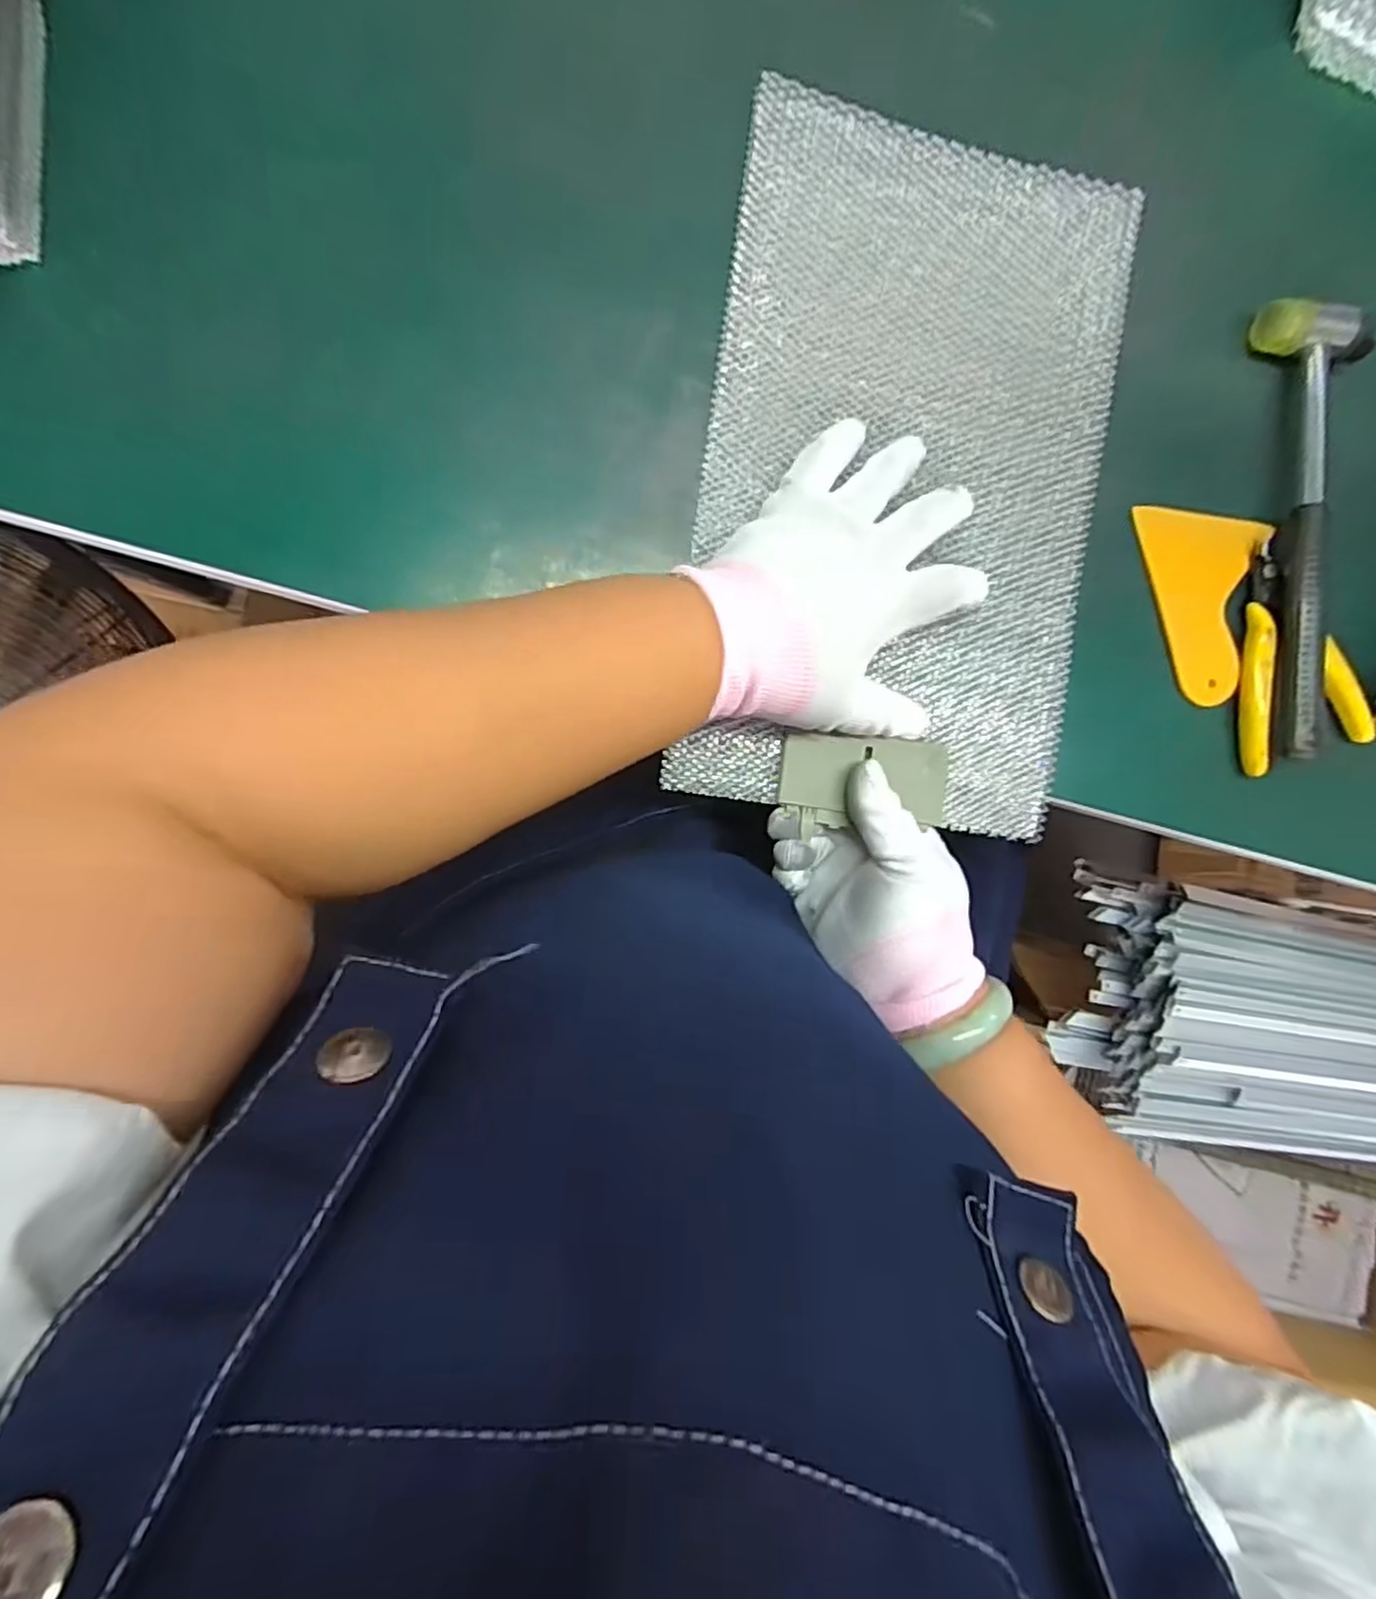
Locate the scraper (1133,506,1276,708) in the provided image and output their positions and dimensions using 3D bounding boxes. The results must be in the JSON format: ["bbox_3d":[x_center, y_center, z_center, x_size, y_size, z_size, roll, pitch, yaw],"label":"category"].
[{"bbox_3d":[0.274,-0.103,0.377,0.071,0.007,0.100,1,92,-8],"label":"scraper"}]

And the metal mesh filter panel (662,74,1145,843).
[{"bbox_3d":[0.108,-0.155,0.348,0.198,0.011,0.325,7,92,-8],"label":"metal mesh filter panel"}]

